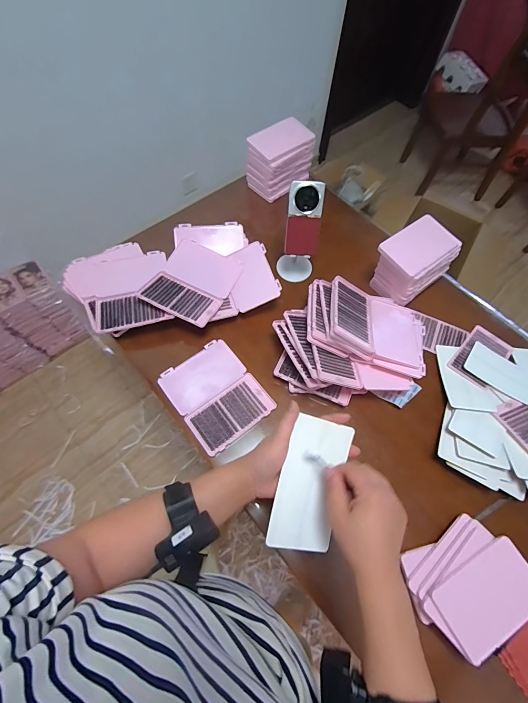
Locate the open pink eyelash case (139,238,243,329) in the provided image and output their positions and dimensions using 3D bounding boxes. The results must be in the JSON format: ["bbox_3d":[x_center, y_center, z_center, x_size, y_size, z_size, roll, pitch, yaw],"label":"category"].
[{"bbox_3d":[-0.173,-0.176,0.824,0.180,0.034,0.221,25,66,9],"label":"open pink eyelash case"}]

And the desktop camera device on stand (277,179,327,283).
[{"bbox_3d":[0.089,-0.284,0.830,0.091,0.234,0.103,11,64,3],"label":"desktop camera device on stand"}]

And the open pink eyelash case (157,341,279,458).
[{"bbox_3d":[-0.108,0.093,0.753,0.179,0.017,0.223,-36,71,-18],"label":"open pink eyelash case"}]

